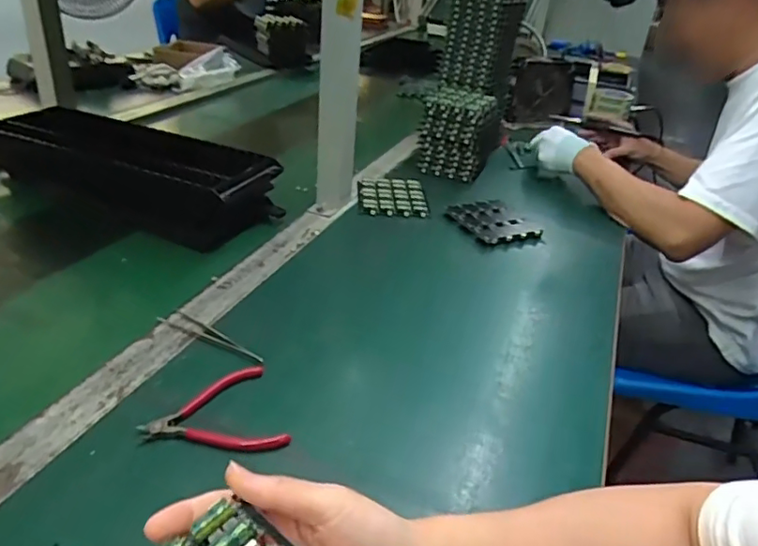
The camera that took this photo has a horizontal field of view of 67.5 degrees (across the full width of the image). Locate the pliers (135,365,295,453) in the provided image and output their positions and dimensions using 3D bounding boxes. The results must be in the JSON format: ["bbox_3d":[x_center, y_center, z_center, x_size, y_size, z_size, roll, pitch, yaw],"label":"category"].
[{"bbox_3d":[-0.138,0.120,0.471,0.106,0.006,0.092,-12,35,-25],"label":"pliers"}]

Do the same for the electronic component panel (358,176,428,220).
[{"bbox_3d":[0.020,-0.121,0.889,0.104,0.016,0.124,2,32,-5],"label":"electronic component panel"}]

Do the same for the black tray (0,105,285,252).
[{"bbox_3d":[-0.356,-0.145,0.799,0.411,0.090,0.131,16,33,18],"label":"black tray"}]

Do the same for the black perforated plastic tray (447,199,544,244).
[{"bbox_3d":[0.167,-0.076,0.839,0.104,0.016,0.125,-13,36,-27],"label":"black perforated plastic tray"}]

